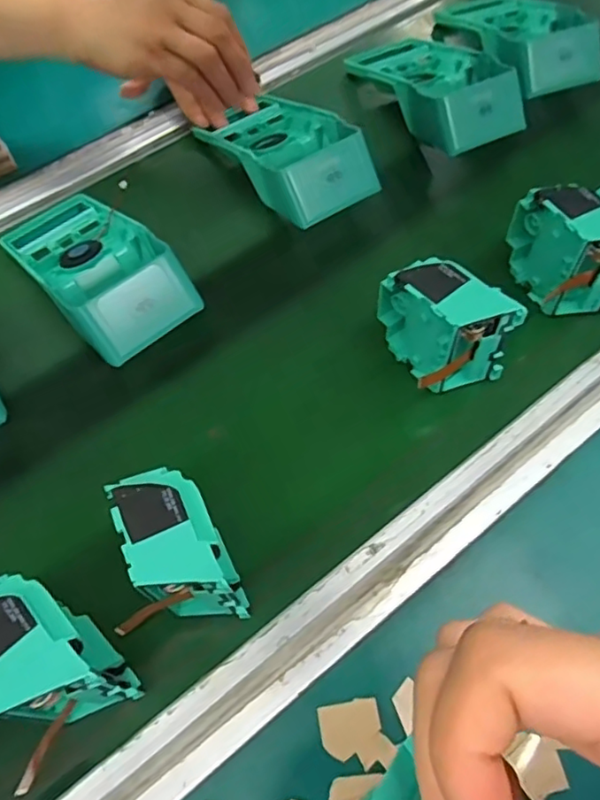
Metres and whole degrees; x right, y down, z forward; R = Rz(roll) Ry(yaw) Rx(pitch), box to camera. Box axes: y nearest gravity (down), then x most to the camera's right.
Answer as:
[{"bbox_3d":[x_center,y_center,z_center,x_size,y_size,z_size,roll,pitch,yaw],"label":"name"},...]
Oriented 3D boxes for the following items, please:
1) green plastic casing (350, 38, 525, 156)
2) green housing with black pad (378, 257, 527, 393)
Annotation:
[{"bbox_3d":[0.116,-0.290,0.529,0.099,0.050,0.186,-21,60,-8],"label":"green plastic casing"},{"bbox_3d":[0.087,-0.046,0.370,0.040,0.075,0.083,-39,64,-17],"label":"green housing with black pad"}]

